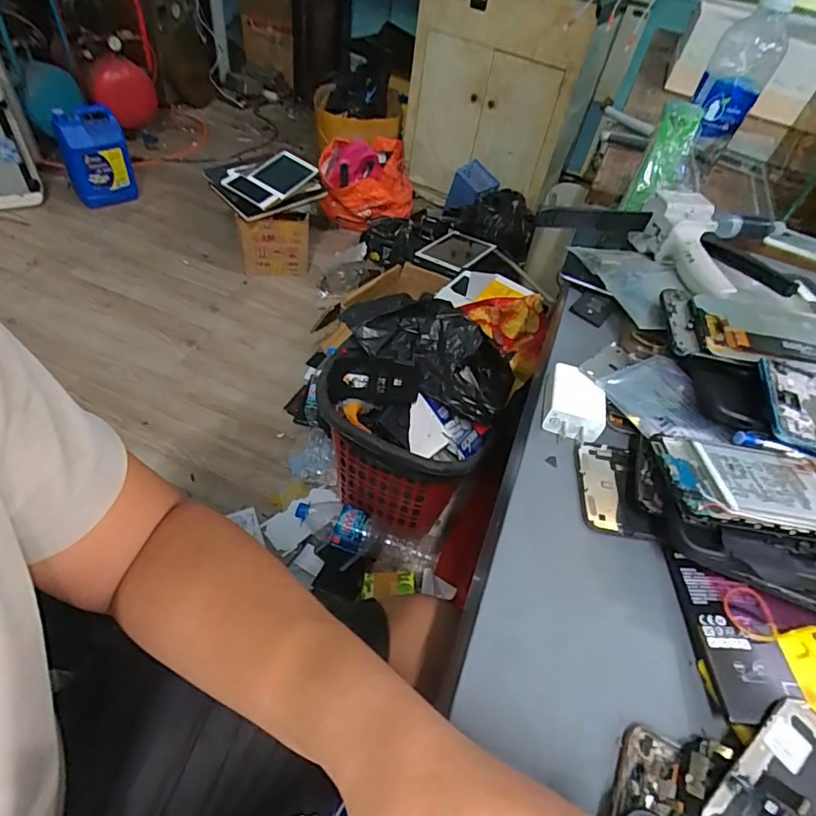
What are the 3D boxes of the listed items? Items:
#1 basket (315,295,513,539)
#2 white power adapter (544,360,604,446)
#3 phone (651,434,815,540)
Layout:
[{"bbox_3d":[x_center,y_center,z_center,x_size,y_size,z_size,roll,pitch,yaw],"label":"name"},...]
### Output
[{"bbox_3d":[0.003,0.032,0.966,0.301,0.385,0.292,5,49,-6],"label":"basket"},{"bbox_3d":[0.124,-0.002,0.373,0.043,0.028,0.051,19,49,6],"label":"white power adapter"},{"bbox_3d":[0.236,0.049,0.307,0.153,0.015,0.071,11,48,-1],"label":"phone"}]

